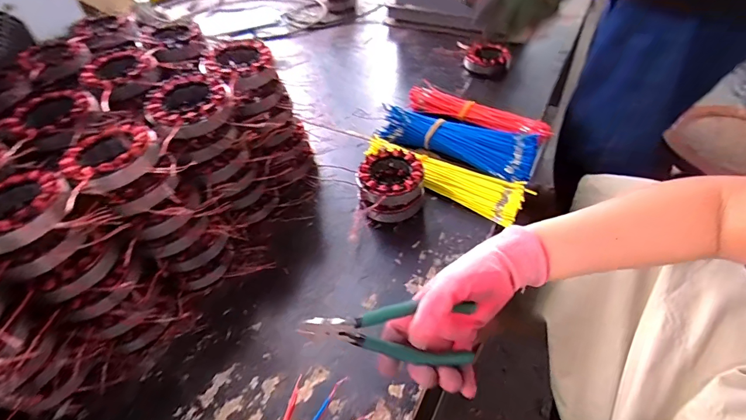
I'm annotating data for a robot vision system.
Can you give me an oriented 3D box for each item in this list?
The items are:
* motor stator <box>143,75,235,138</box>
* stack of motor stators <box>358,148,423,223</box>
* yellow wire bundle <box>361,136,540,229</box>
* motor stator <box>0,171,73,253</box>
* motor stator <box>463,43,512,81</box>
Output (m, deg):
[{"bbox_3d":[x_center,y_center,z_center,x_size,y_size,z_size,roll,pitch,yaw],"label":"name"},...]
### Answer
[{"bbox_3d":[-0.206,-0.119,0.450,0.087,0.027,0.088,-25,50,-18],"label":"motor stator"},{"bbox_3d":[0.024,-0.029,0.542,0.086,0.064,0.091,0,47,4],"label":"stack of motor stators"},{"bbox_3d":[0.102,-0.054,0.579,0.236,0.023,0.067,26,54,26],"label":"yellow wire bundle"},{"bbox_3d":[-0.314,-0.002,0.350,0.090,0.024,0.090,-2,47,2],"label":"motor stator"},{"bbox_3d":[0.231,-0.302,0.816,0.093,0.043,0.100,10,48,13],"label":"motor stator"}]

